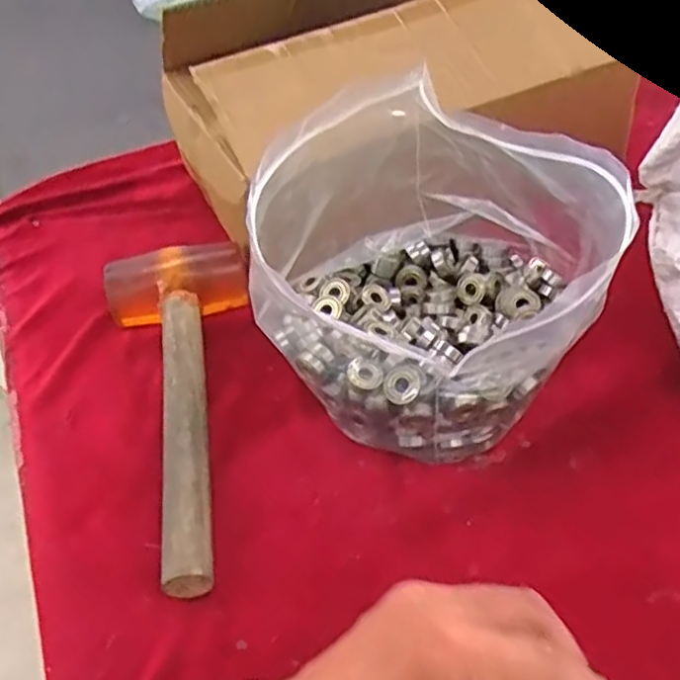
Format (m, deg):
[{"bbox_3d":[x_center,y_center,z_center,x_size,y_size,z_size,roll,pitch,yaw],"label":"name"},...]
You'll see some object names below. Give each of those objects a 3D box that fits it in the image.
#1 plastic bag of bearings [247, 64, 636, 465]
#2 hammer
[{"bbox_3d":[0.058,-0.040,0.421,0.199,0.193,0.175,17,49,23],"label":"plastic bag of bearings"},{"bbox_3d":[-0.119,0.036,0.470,0.102,0.048,0.274,-7,43,0],"label":"hammer"}]

